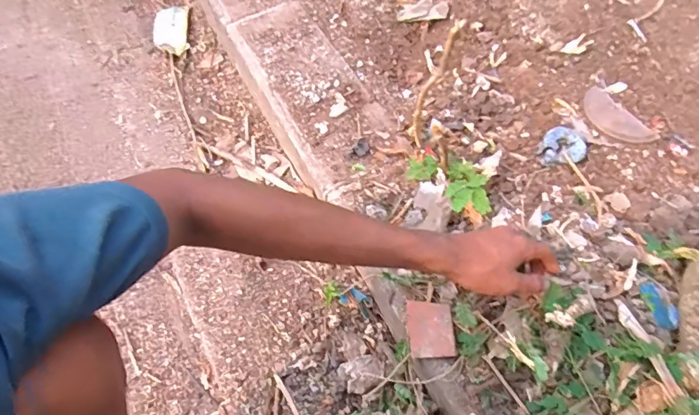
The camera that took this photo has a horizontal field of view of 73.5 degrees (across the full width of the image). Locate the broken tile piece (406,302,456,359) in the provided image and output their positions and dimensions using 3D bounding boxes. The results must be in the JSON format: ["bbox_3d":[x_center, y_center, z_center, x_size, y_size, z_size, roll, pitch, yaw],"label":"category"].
[{"bbox_3d":[0.091,0.140,0.538,0.056,0.006,0.063,-17,60,34],"label":"broken tile piece"}]

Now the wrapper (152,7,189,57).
[{"bbox_3d":[-0.388,-0.384,1.016,0.075,0.017,0.147,-9,61,-3],"label":"wrapper"}]

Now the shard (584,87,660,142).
[{"bbox_3d":[0.392,-0.131,0.692,0.066,0.020,0.115,-36,65,-18],"label":"shard"}]

